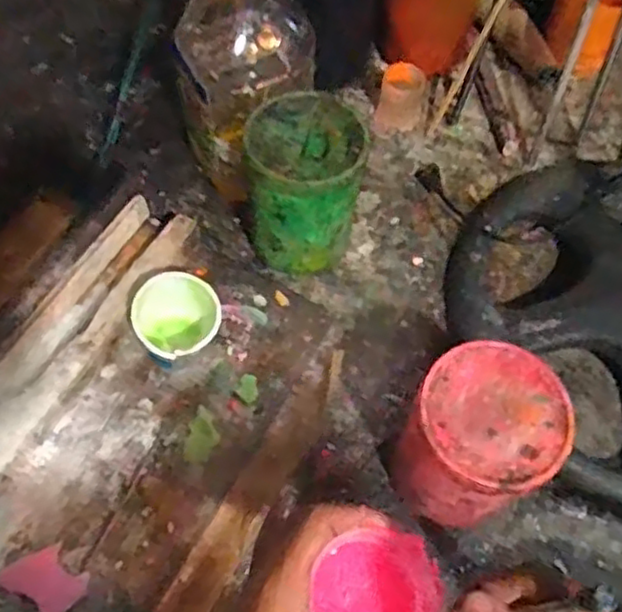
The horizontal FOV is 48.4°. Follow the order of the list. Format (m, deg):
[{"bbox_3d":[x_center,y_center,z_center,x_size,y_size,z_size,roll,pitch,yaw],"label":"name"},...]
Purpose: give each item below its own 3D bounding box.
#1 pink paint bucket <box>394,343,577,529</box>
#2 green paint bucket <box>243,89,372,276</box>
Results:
[{"bbox_3d":[0.160,0.133,0.673,0.131,0.167,0.128,1,60,-1],"label":"pink paint bucket"},{"bbox_3d":[-0.006,-0.134,0.837,0.124,0.205,0.127,1,60,-1],"label":"green paint bucket"}]

